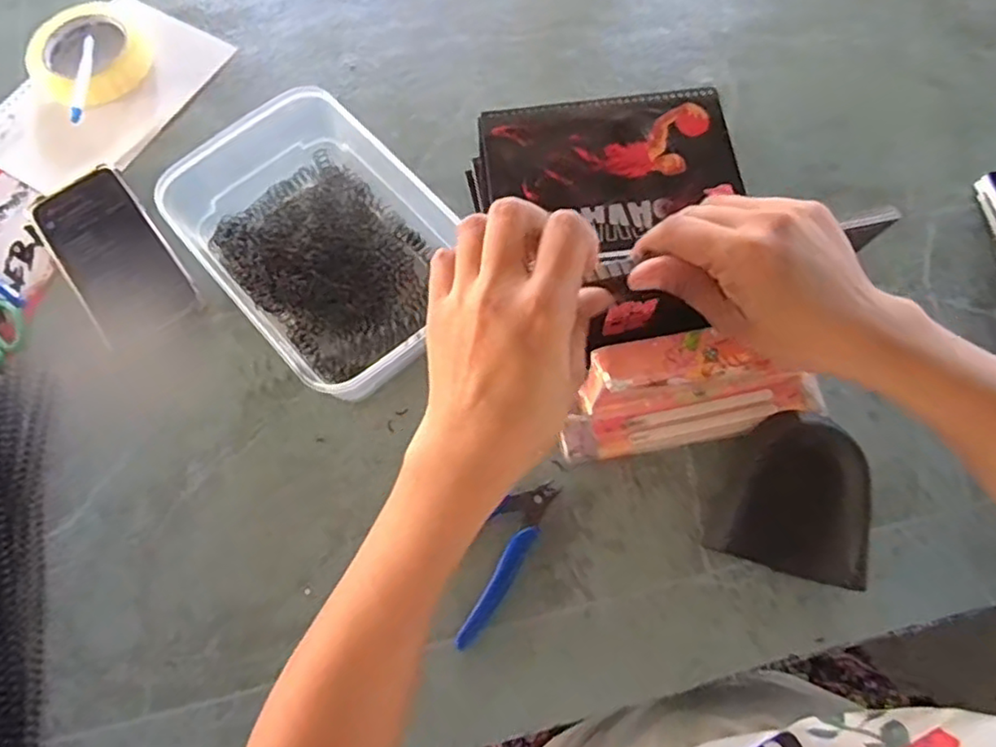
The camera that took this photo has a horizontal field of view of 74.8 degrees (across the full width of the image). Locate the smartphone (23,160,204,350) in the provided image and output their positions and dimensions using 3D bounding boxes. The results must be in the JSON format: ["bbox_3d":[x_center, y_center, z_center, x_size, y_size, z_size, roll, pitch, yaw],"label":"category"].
[{"bbox_3d":[-0.315,-0.100,0.532,0.080,0.010,0.177,-37,72,-13],"label":"smartphone"}]

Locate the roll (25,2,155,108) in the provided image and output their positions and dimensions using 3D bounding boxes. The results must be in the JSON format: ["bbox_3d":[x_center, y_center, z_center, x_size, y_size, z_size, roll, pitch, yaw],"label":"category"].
[{"bbox_3d":[-0.382,-0.298,0.616,0.105,0.021,0.119,-37,72,-13],"label":"roll"}]

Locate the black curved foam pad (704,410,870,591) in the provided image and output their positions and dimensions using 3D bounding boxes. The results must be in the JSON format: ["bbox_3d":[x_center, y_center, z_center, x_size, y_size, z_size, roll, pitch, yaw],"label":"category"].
[{"bbox_3d":[0.198,0.082,0.435,0.093,0.046,0.104,17,69,8],"label":"black curved foam pad"}]

